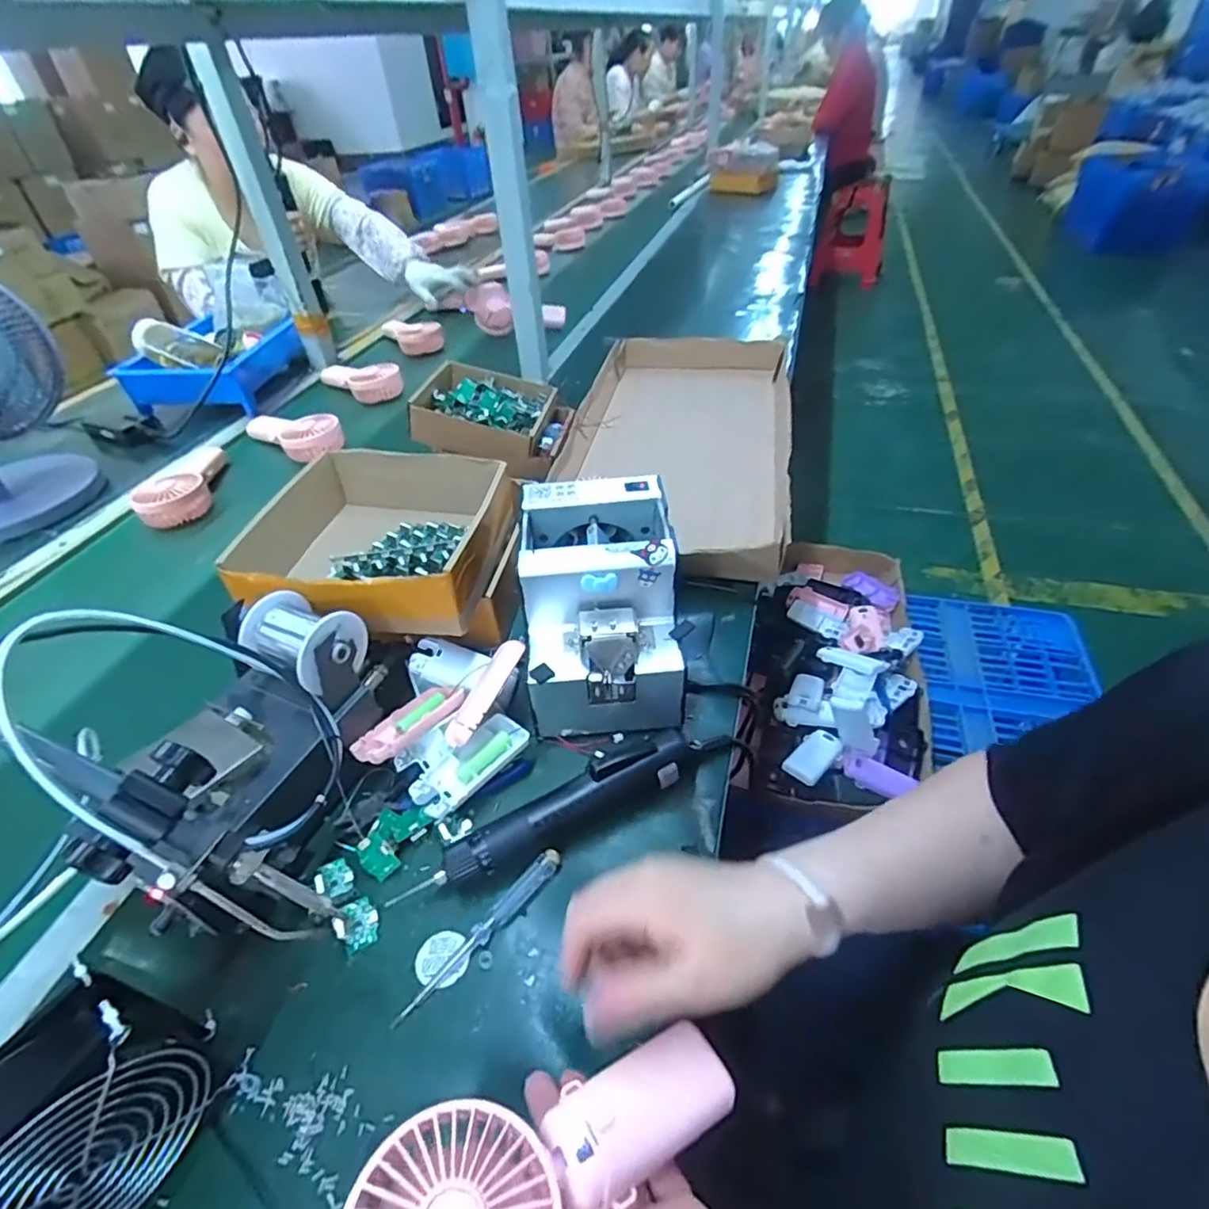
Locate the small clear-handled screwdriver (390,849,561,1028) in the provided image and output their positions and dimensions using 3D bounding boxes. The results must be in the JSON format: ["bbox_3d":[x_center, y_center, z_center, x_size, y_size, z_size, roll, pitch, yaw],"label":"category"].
[{"bbox_3d":[-0.081,0.221,0.410,0.014,0.016,0.137,32,53,31],"label":"small clear-handled screwdriver"}]

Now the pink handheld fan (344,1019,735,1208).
[{"bbox_3d":[-0.023,0.253,0.273,0.178,0.036,0.083,-8,40,-31],"label":"pink handheld fan"}]

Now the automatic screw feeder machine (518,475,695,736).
[{"bbox_3d":[-0.006,0.000,0.530,0.129,0.142,0.173,-6,43,-2],"label":"automatic screw feeder machine"}]

